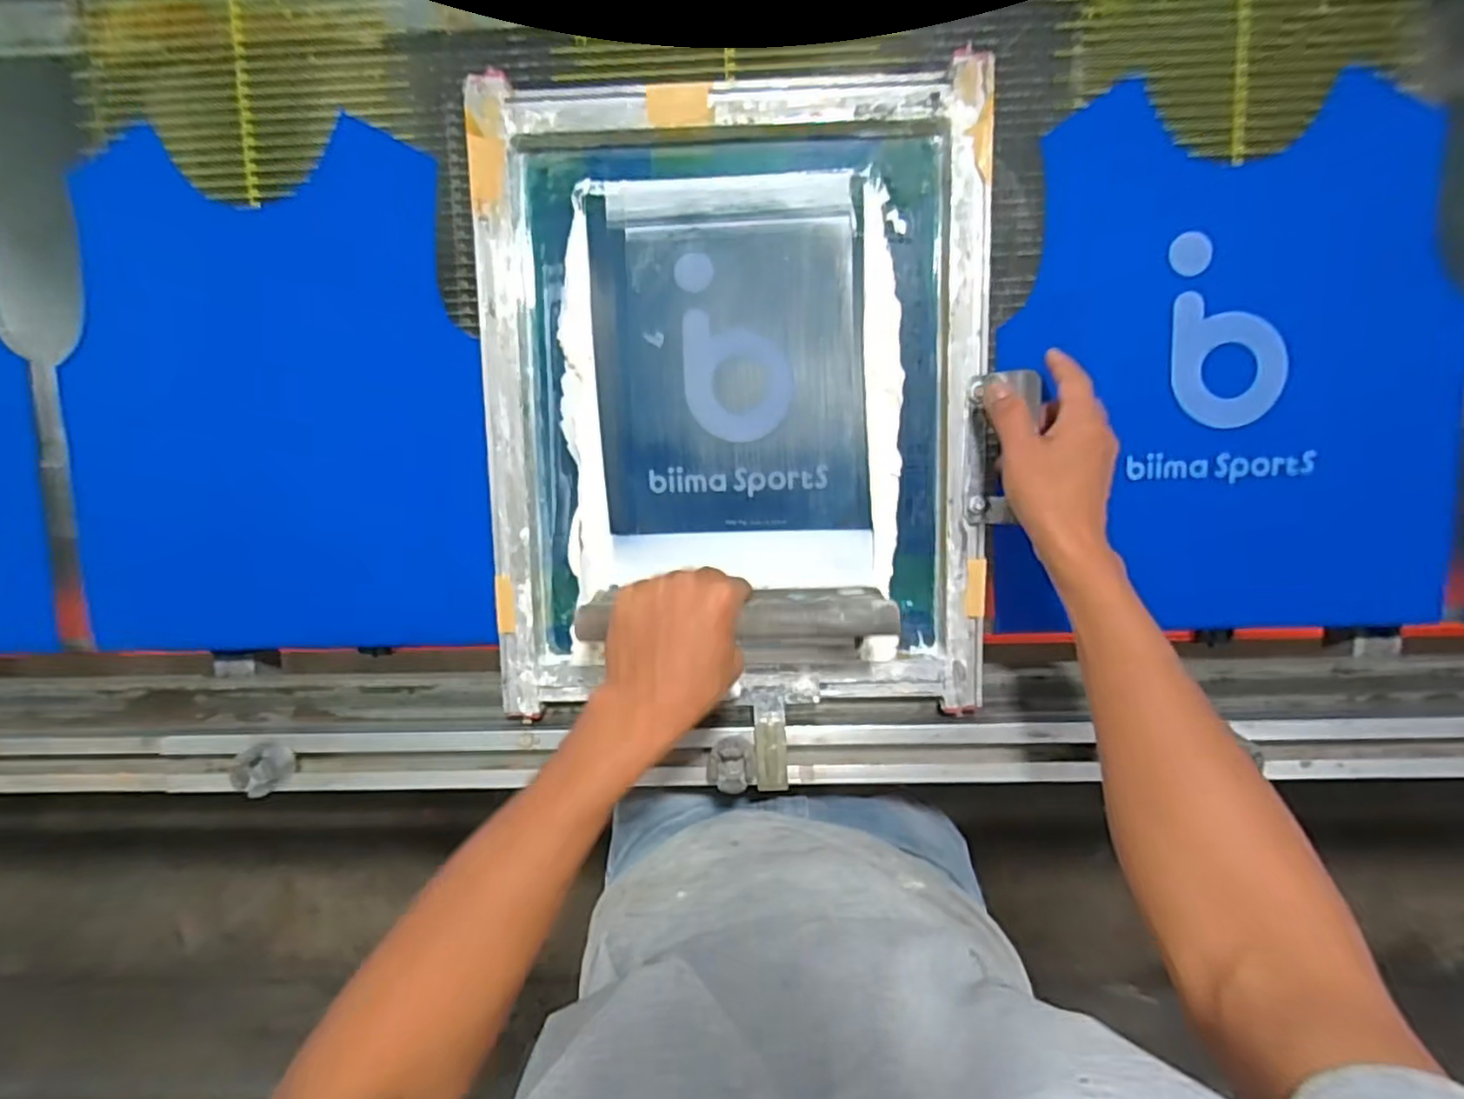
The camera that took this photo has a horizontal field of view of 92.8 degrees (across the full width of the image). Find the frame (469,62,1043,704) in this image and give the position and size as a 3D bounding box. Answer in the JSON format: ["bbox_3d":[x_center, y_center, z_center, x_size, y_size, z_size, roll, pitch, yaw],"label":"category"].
[{"bbox_3d":[0.002,-0.115,0.564,0.394,0.039,0.473,-2,97,1],"label":"frame"}]

